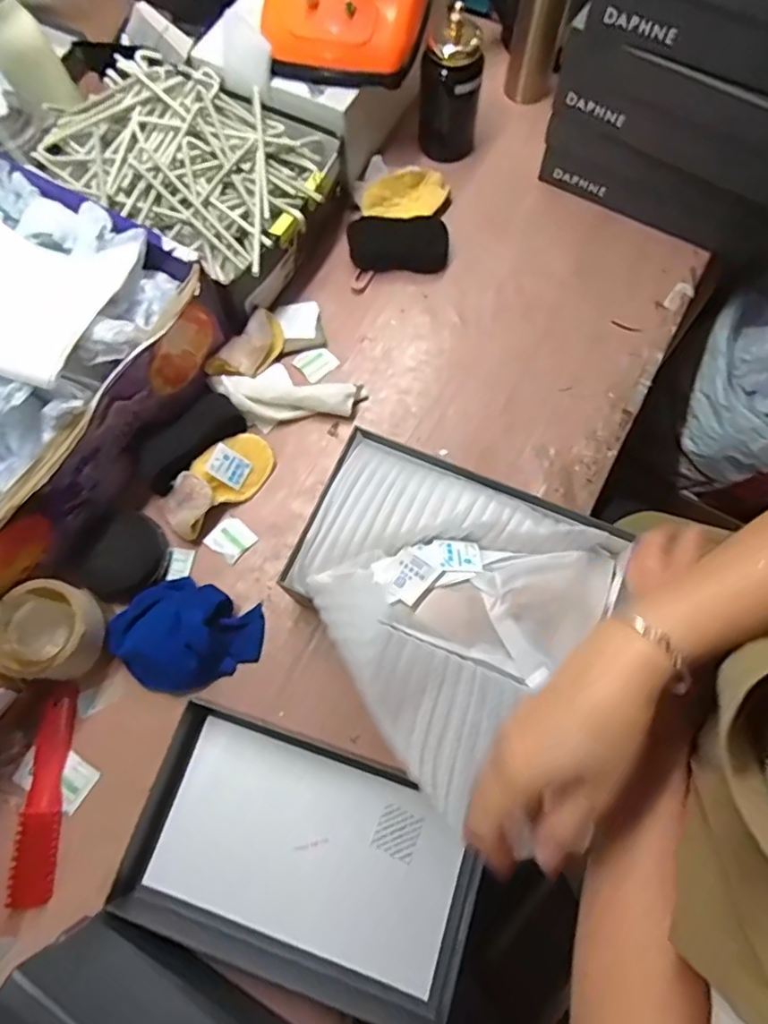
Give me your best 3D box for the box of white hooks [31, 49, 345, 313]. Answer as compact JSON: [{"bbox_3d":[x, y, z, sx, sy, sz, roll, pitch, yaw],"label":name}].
[{"bbox_3d":[-0.236,-0.411,0.708,0.342,0.114,0.247,28,74,9],"label":"box of white hooks"}]

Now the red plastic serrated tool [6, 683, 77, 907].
[{"bbox_3d":[-0.325,0.266,0.543,0.033,0.016,0.186,-2,71,-1],"label":"red plastic serrated tool"}]

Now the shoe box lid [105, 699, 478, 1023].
[{"bbox_3d":[-0.079,0.312,0.521,0.314,0.039,0.185,19,72,6],"label":"shoe box lid"}]

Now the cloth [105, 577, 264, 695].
[{"bbox_3d":[-0.203,0.127,0.577,0.143,0.051,0.113,18,72,6],"label":"cloth"}]

